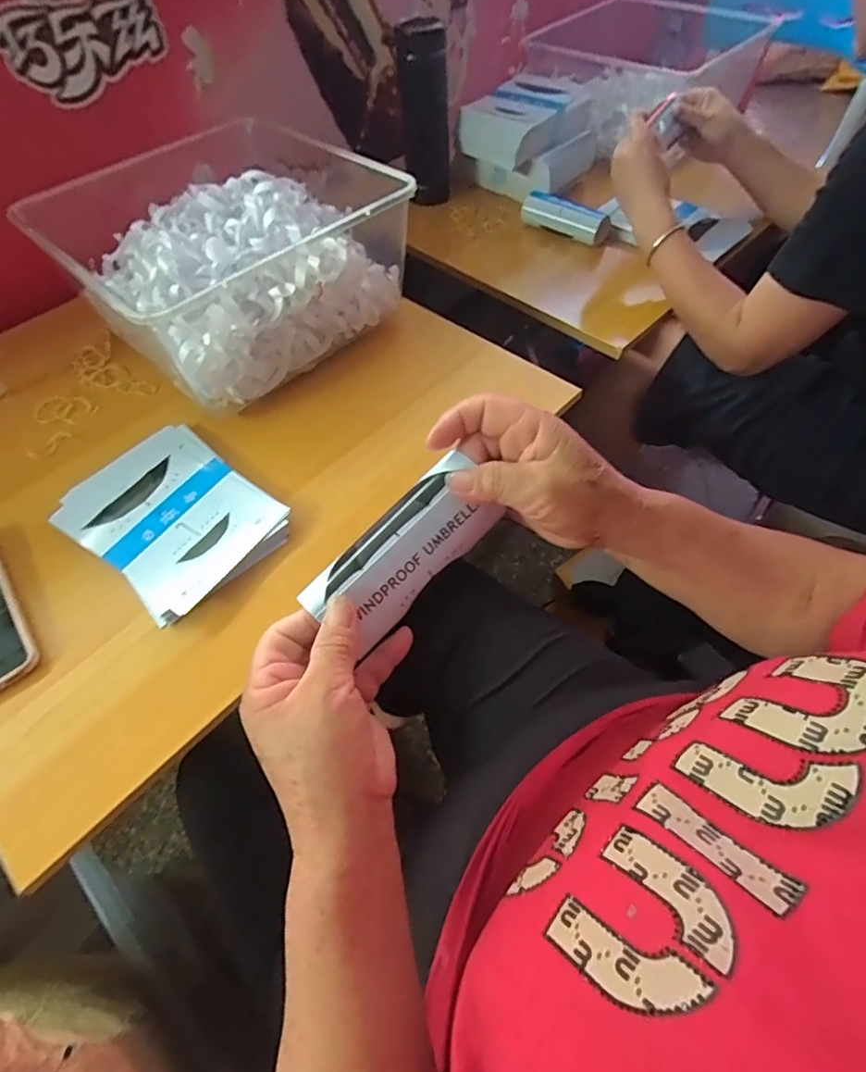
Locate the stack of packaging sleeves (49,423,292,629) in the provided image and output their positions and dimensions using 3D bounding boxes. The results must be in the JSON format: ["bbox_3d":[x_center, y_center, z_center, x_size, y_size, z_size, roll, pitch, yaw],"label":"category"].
[{"bbox_3d":[-0.230,-0.020,0.473,0.188,0.017,0.134,35,64,23],"label":"stack of packaging sleeves"}]

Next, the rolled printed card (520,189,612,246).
[{"bbox_3d":[0.188,-0.455,0.770,0.134,0.039,0.033,31,63,22],"label":"rolled printed card"}]

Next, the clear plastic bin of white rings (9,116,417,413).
[{"bbox_3d":[-0.212,-0.289,0.577,0.298,0.143,0.288,-40,63,-21],"label":"clear plastic bin of white rings"}]

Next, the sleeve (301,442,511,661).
[{"bbox_3d":[-0.015,0.007,0.295,0.113,0.035,0.041,-44,64,-12],"label":"sleeve"}]

